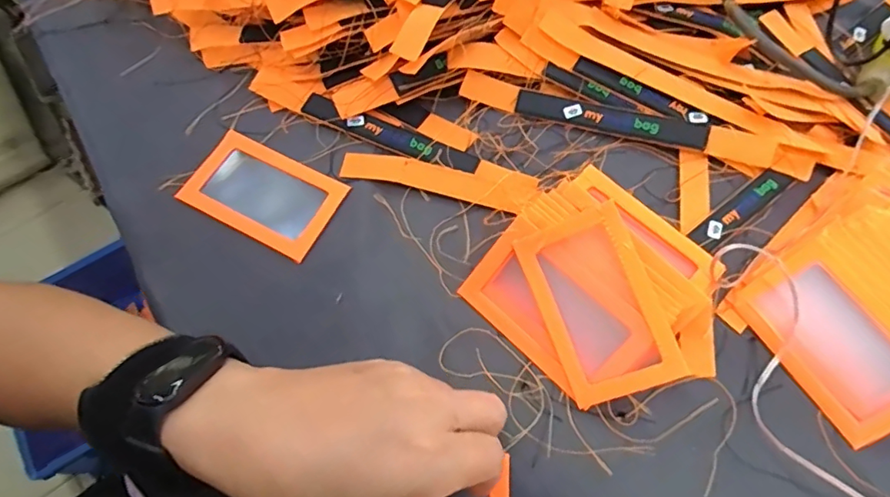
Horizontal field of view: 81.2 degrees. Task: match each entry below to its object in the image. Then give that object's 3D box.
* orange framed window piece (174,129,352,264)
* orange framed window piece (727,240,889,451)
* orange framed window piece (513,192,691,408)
[{"bbox_3d":[-0.125,-0.039,0.360,0.100,0.007,0.062,26,69,11],"label":"orange framed window piece"},{"bbox_3d":[0.227,0.055,0.304,0.060,0.006,0.105,-41,68,13],"label":"orange framed window piece"},{"bbox_3d":[0.087,0.033,0.299,0.062,0.006,0.103,-25,80,20],"label":"orange framed window piece"}]

